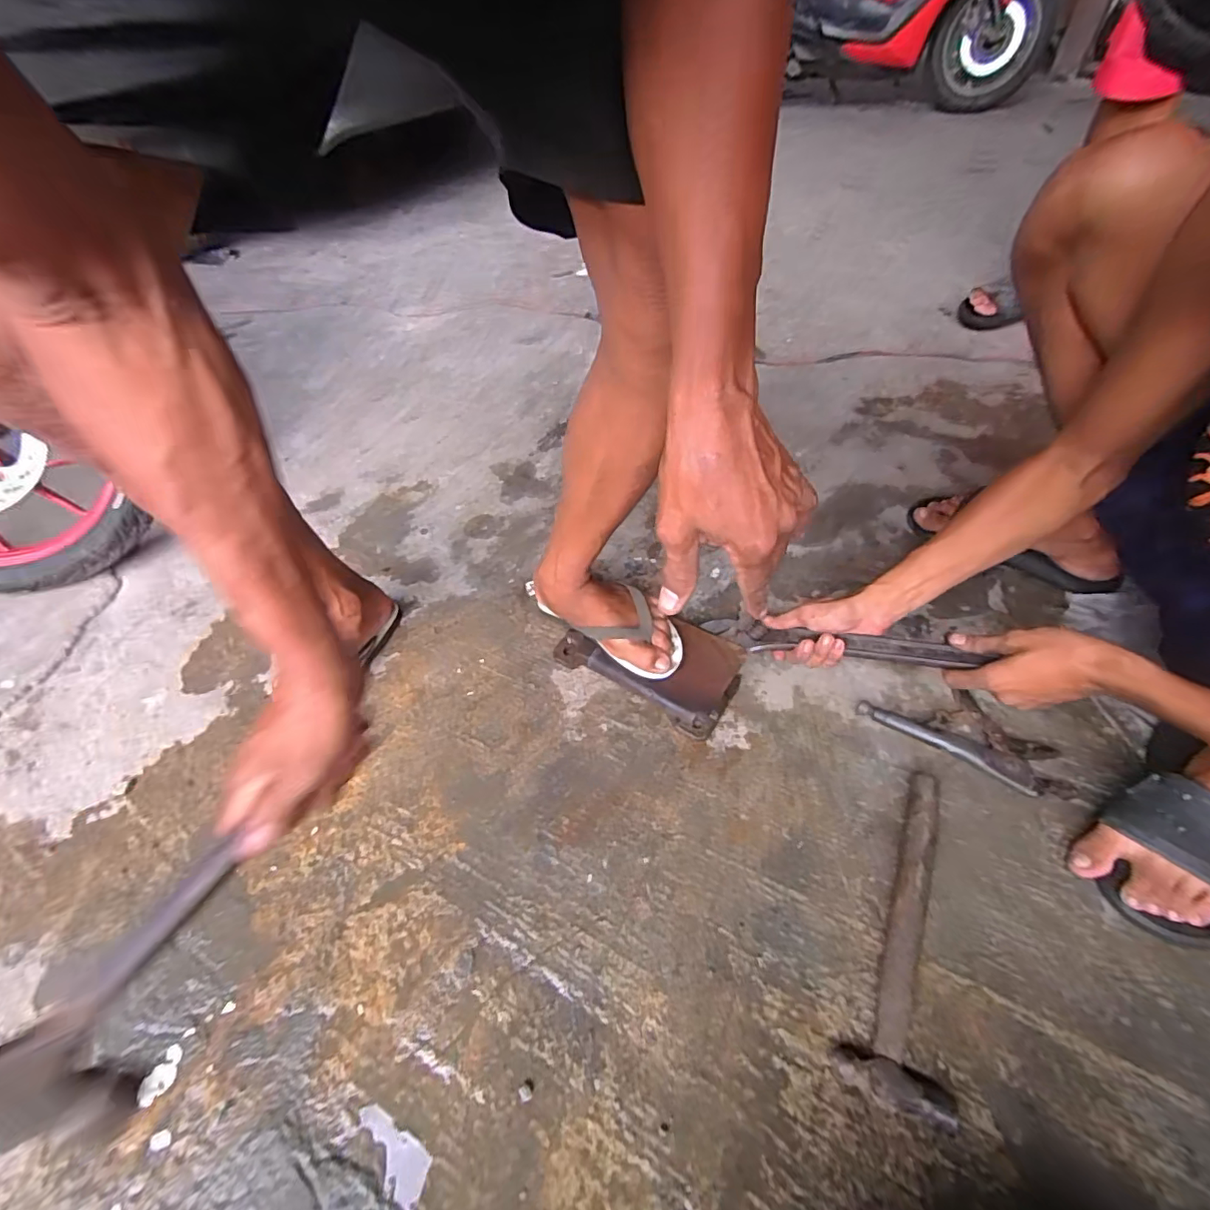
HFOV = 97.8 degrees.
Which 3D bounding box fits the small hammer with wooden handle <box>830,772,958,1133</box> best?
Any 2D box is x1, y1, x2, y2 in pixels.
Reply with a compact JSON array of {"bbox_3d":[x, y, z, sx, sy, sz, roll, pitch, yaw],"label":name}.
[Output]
[{"bbox_3d":[0.295,0.299,0.495,0.079,0.032,0.284,21,55,22],"label":"small hammer with wooden handle"}]

